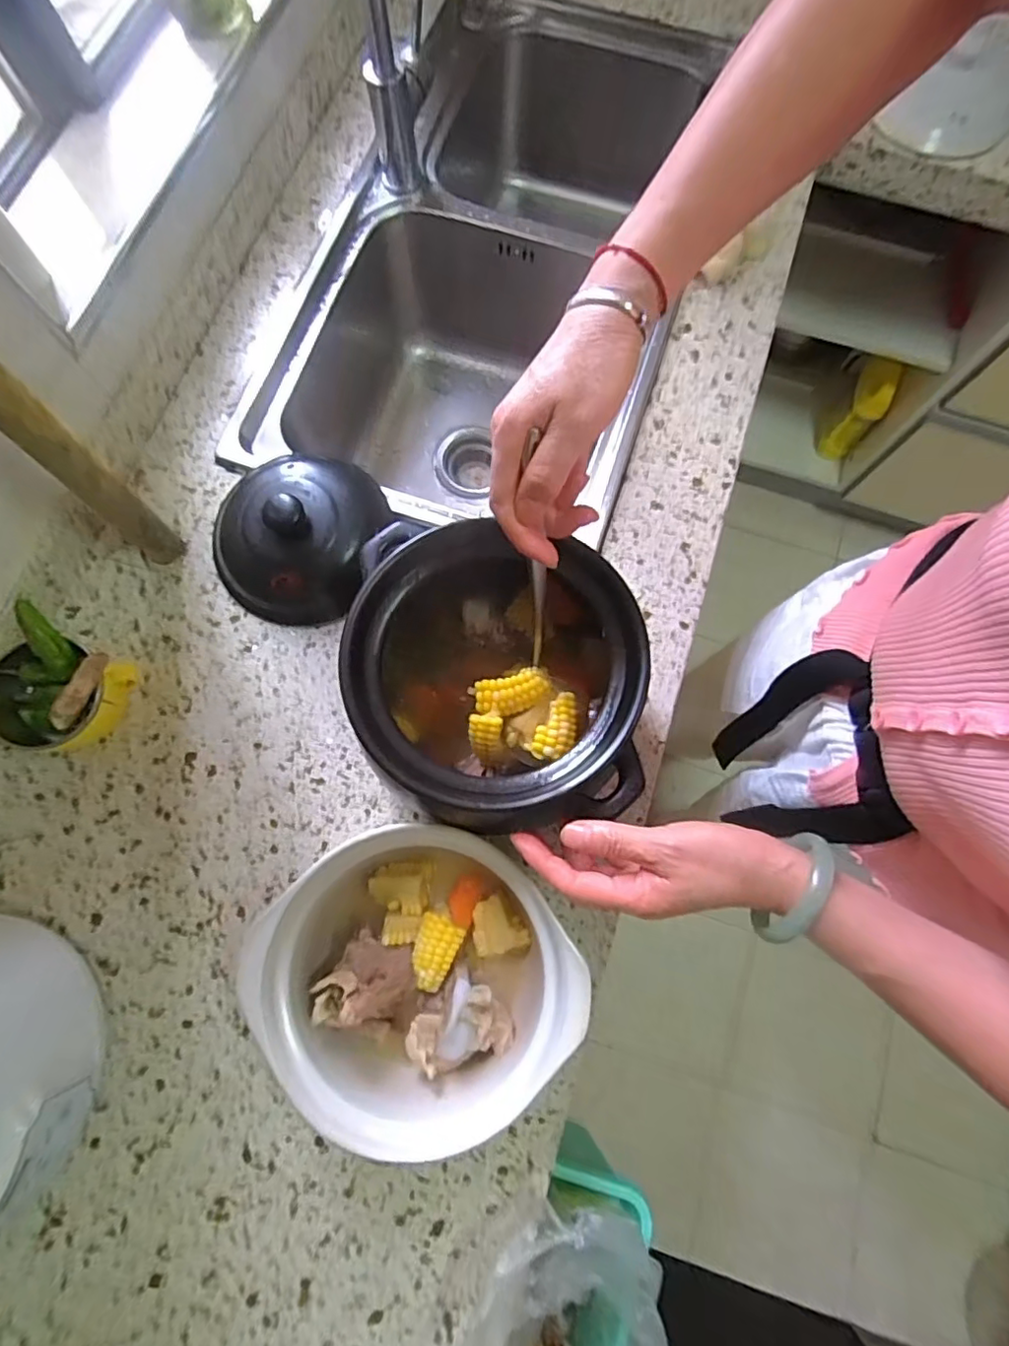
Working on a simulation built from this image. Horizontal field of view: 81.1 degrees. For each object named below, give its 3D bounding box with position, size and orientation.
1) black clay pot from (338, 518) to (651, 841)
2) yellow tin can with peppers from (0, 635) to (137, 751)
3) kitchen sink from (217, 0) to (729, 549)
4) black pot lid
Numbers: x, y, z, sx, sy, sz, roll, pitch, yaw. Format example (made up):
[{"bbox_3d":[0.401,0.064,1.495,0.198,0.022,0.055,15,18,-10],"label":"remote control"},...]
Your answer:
[{"bbox_3d":[-0.007,0.006,0.457,0.197,0.145,0.191,5,77,0],"label":"black clay pot"},{"bbox_3d":[-0.386,0.020,0.512,0.109,0.057,0.097,24,78,5],"label":"yellow tin can with peppers"},{"bbox_3d":[-0.035,-0.483,0.792,0.440,0.258,0.719,12,77,2],"label":"kitchen sink"},{"bbox_3d":[-0.209,-0.139,0.549,0.156,0.066,0.161,0,77,-1],"label":"black pot lid"}]

